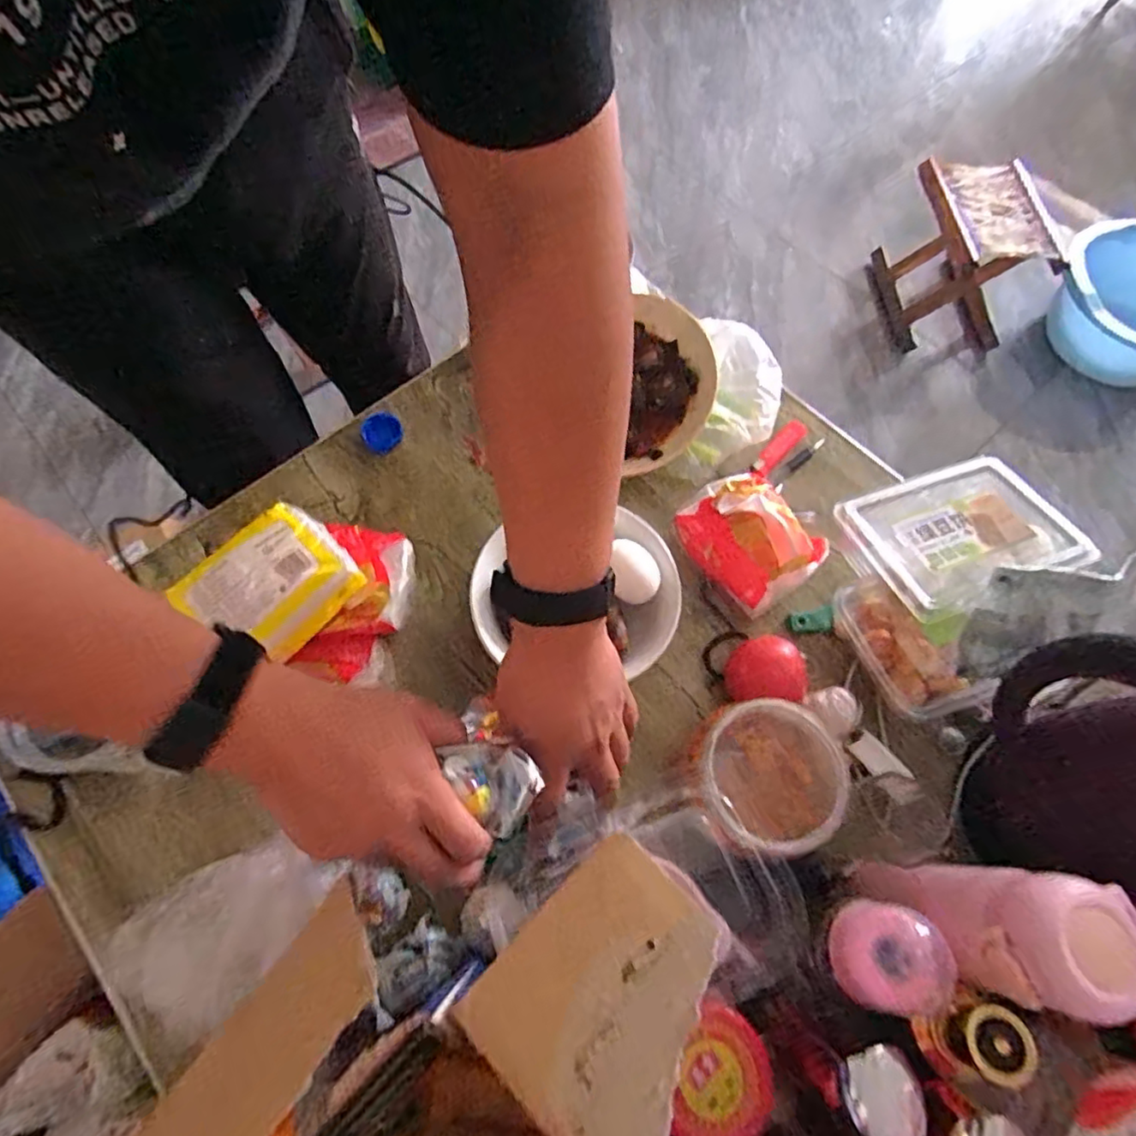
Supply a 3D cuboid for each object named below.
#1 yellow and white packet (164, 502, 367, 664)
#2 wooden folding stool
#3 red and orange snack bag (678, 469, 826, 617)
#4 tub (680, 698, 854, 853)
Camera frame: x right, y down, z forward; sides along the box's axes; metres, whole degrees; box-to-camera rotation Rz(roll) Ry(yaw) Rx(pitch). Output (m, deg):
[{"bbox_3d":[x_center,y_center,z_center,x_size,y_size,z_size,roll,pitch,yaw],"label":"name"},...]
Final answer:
[{"bbox_3d":[-0.238,0.008,0.508,0.102,0.037,0.112,37,71,15],"label":"yellow and white packet"},{"bbox_3d":[0.831,-0.658,1.338,0.221,0.266,0.290,-3,66,-1],"label":"wooden folding stool"},{"bbox_3d":[0.167,-0.030,0.567,0.104,0.068,0.120,-25,68,-11],"label":"red and orange snack bag"},{"bbox_3d":[0.149,0.152,0.469,0.100,0.095,0.104,0,66,0],"label":"tub"}]

